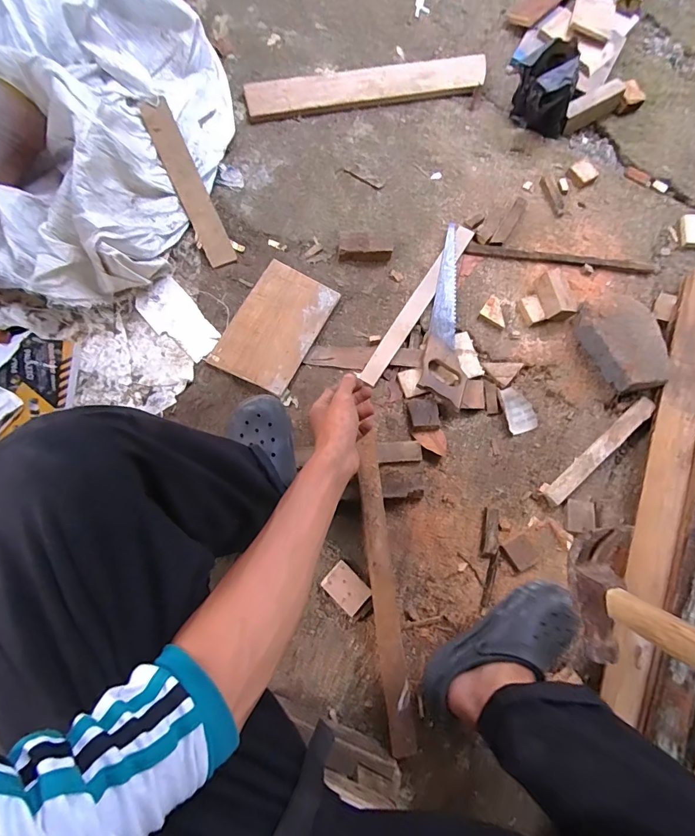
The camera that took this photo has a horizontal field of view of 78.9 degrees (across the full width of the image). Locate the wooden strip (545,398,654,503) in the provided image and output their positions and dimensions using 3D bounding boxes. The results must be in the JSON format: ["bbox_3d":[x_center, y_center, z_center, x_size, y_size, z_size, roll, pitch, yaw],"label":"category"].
[{"bbox_3d":[0.502,0.062,0.839,0.299,0.036,0.034,-39,79,-12],"label":"wooden strip"}]

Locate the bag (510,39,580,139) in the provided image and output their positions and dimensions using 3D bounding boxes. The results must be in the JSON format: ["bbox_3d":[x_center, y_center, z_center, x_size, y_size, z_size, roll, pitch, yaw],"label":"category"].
[{"bbox_3d":[0.478,-0.776,1.009,0.141,0.142,0.122,29,75,6],"label":"bag"}]

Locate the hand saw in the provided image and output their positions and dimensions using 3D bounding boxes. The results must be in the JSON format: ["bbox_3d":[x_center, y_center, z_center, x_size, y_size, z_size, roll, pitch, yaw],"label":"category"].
[{"bbox_3d":[0.231,-0.227,0.916,0.095,0.027,0.410,13,74,2],"label":"hand saw"}]

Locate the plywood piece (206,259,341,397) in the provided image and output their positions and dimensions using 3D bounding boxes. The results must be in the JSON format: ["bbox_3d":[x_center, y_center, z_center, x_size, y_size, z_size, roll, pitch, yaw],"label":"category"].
[{"bbox_3d":[-0.150,-0.195,0.890,0.172,0.013,0.264,26,75,5],"label":"plywood piece"}]

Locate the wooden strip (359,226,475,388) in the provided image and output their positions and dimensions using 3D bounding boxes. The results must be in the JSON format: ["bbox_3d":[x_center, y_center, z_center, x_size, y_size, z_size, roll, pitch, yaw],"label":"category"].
[{"bbox_3d":[0.156,-0.252,0.918,0.041,0.011,0.425,30,78,15],"label":"wooden strip"}]

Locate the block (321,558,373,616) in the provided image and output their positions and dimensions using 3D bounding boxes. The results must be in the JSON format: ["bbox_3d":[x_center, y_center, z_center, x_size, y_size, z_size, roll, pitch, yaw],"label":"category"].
[{"bbox_3d":[-0.002,0.305,0.756,0.080,0.020,0.057,42,77,9],"label":"block"}]

